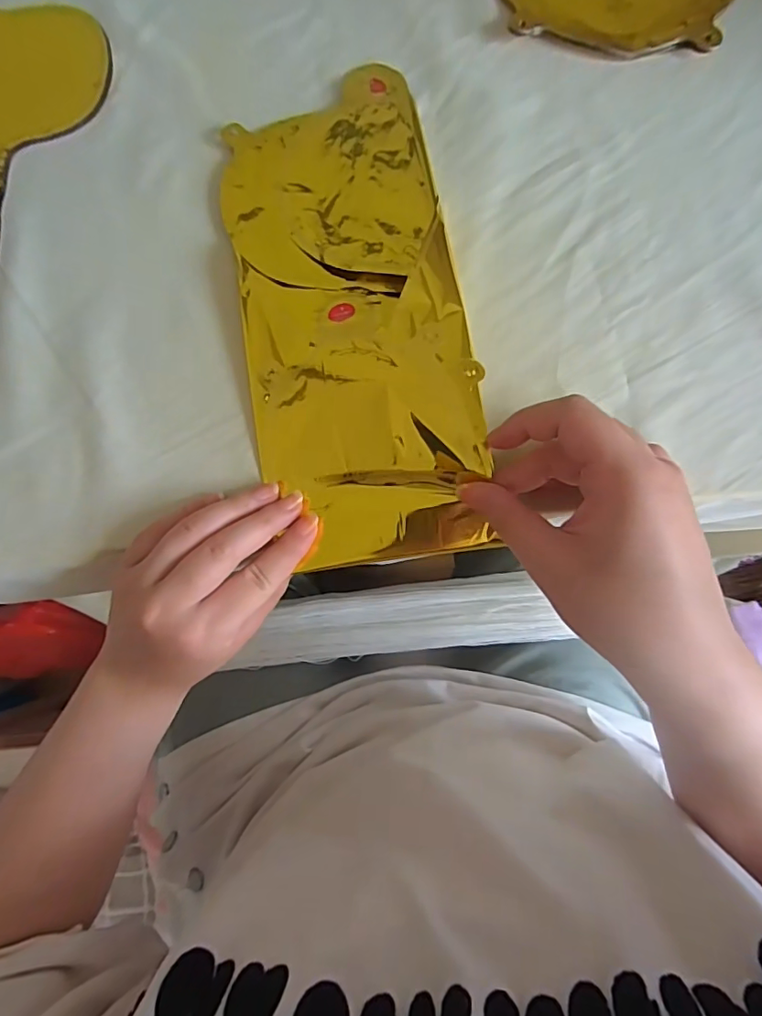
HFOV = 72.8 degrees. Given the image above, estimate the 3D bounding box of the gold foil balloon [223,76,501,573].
[{"bbox_3d":[-0.018,-0.107,0.286,0.118,0.026,0.271,-11,80,1],"label":"gold foil balloon"}]

